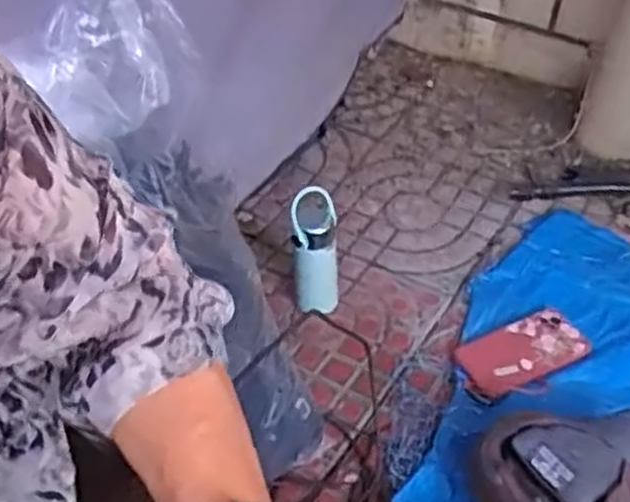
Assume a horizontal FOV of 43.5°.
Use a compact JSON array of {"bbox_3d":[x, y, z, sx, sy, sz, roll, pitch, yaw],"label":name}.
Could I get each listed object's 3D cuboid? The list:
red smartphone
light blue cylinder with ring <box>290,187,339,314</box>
[{"bbox_3d":[0.252,0.120,0.952,0.163,0.010,0.079,-17,51,-22],"label":"red smartphone"},{"bbox_3d":[0.002,0.006,0.958,0.057,0.168,0.041,-7,17,-9],"label":"light blue cylinder with ring"}]

